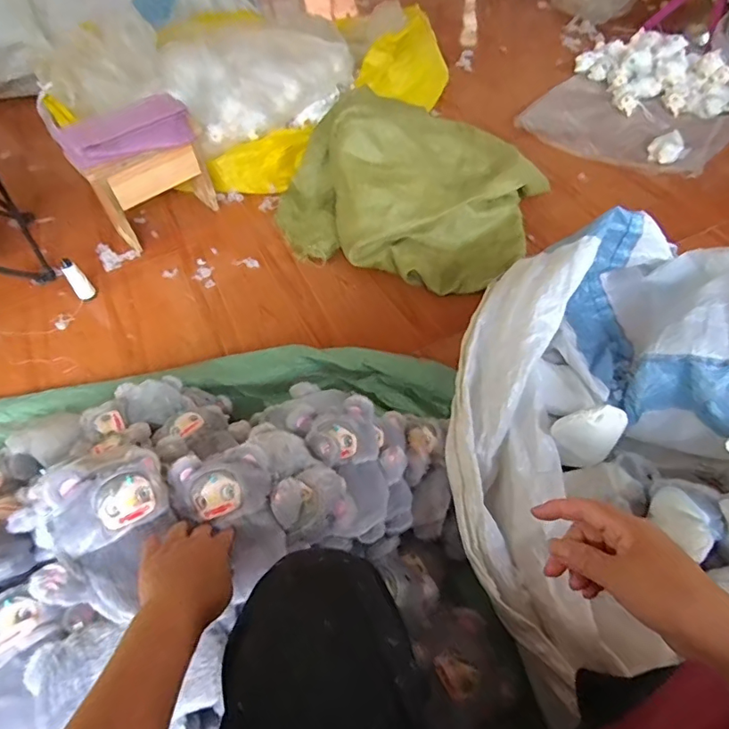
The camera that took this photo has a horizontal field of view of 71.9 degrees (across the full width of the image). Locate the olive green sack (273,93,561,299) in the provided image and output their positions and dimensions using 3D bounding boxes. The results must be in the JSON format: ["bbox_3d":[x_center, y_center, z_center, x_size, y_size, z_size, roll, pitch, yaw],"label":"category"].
[{"bbox_3d":[0.101,-0.454,1.278,0.649,0.226,0.520,23,57,21],"label":"olive green sack"}]

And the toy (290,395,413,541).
[{"bbox_3d":[-0.009,0.141,0.716,0.118,0.075,0.219,-29,82,-16],"label":"toy"}]

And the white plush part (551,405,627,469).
[{"bbox_3d":[0.346,0.116,0.778,0.110,0.111,0.049,-5,52,1],"label":"white plush part"}]

